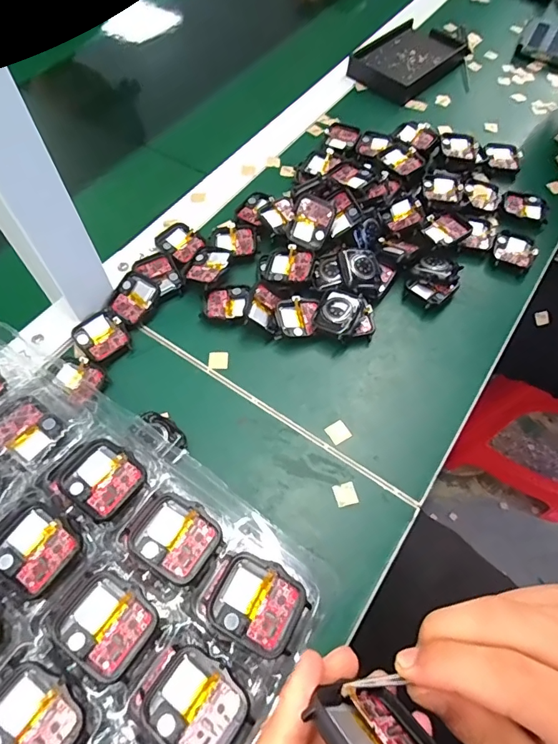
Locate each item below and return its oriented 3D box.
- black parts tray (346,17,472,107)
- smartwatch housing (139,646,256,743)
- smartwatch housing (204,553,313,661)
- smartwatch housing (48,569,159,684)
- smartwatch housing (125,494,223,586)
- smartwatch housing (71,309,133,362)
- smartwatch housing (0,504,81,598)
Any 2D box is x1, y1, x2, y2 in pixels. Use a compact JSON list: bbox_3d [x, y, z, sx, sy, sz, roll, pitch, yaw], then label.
[{"bbox_3d":[0.163,-0.403,0.581,0.106,0.019,0.147,34,66,16],"label":"black parts tray"},{"bbox_3d":[-0.038,0.154,0.208,0.045,0.005,0.037,34,66,16],"label":"smartwatch housing"},{"bbox_3d":[-0.011,0.116,0.227,0.045,0.008,0.038,27,64,13],"label":"smartwatch housing"},{"bbox_3d":[-0.086,0.122,0.223,0.046,0.008,0.037,33,66,16],"label":"smartwatch housing"},{"bbox_3d":[-0.057,0.089,0.246,0.044,0.006,0.038,34,66,16],"label":"smartwatch housing"},{"bbox_3d":[-0.147,-0.030,0.376,0.038,0.008,0.043,-33,67,-17],"label":"smartwatch housing"},{"bbox_3d":[-0.129,0.092,0.238,0.041,0.005,0.035,32,65,15],"label":"smartwatch housing"}]

